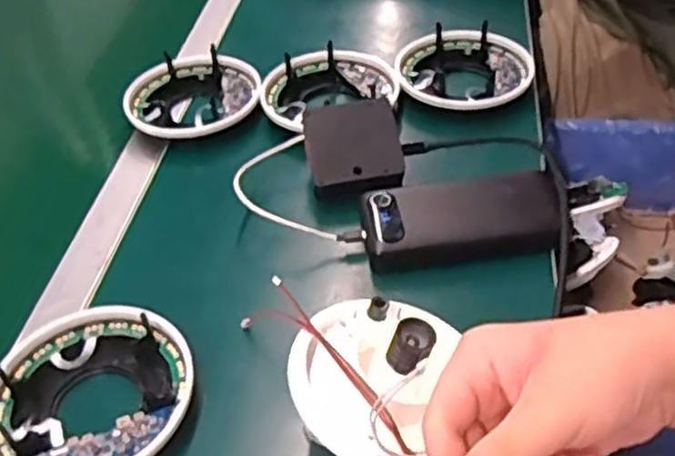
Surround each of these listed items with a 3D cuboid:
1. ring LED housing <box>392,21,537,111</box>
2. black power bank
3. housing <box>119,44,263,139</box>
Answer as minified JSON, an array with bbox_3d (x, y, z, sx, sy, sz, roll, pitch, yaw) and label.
[{"bbox_3d":[0.126,-0.154,0.719,0.131,0.032,0.124,0,44,6],"label":"ring LED housing"},{"bbox_3d":[0.097,-0.008,0.567,0.152,0.028,0.071,-7,44,-1],"label":"black power bank"},{"bbox_3d":[-0.143,-0.131,0.717,0.132,0.030,0.131,-14,44,-9],"label":"housing"}]

